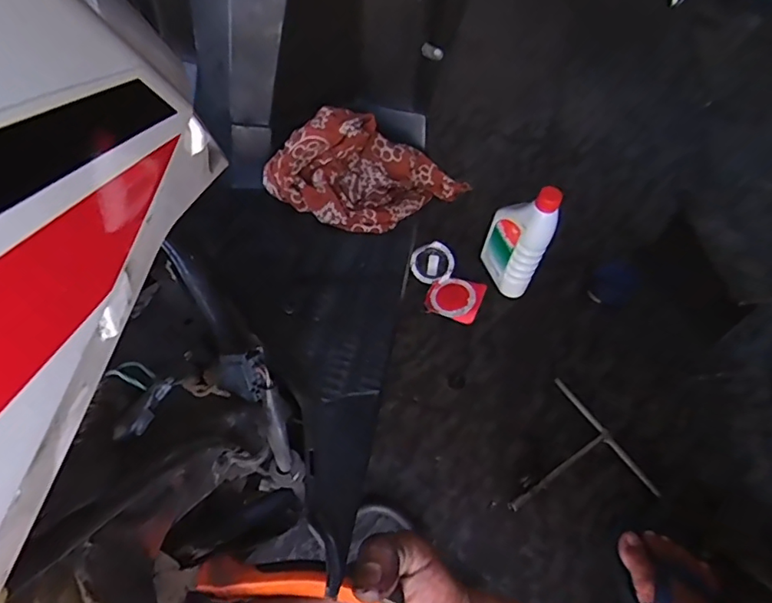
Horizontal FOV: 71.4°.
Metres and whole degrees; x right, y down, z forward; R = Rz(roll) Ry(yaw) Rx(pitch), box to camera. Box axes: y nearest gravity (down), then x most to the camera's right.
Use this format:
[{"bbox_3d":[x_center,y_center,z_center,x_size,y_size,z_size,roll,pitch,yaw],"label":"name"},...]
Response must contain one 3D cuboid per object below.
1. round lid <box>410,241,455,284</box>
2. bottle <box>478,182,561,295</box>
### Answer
[{"bbox_3d":[0.072,-0.060,0.842,0.065,0.022,0.063,-3,79,16],"label":"round lid"},{"bbox_3d":[0.190,-0.095,0.767,0.043,0.197,0.091,-16,59,-14],"label":"bottle"}]

